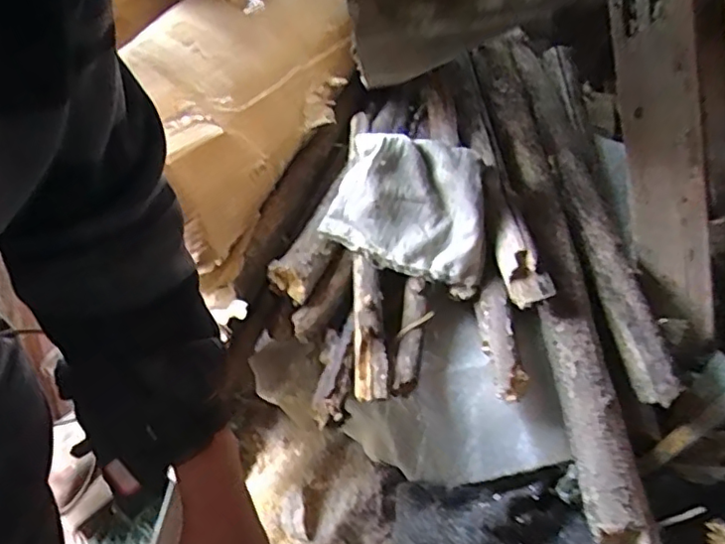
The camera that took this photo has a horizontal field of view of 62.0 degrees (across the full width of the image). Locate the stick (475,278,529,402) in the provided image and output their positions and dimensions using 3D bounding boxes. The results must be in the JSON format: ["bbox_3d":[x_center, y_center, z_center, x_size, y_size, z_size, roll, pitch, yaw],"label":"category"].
[{"bbox_3d":[0.142,0.070,0.625,0.031,0.036,0.125,-3,65,-10],"label":"stick"}]

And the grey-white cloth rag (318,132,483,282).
[{"bbox_3d":[0.050,-0.074,0.649,0.165,0.137,0.030,16,7,5],"label":"grey-white cloth rag"}]

